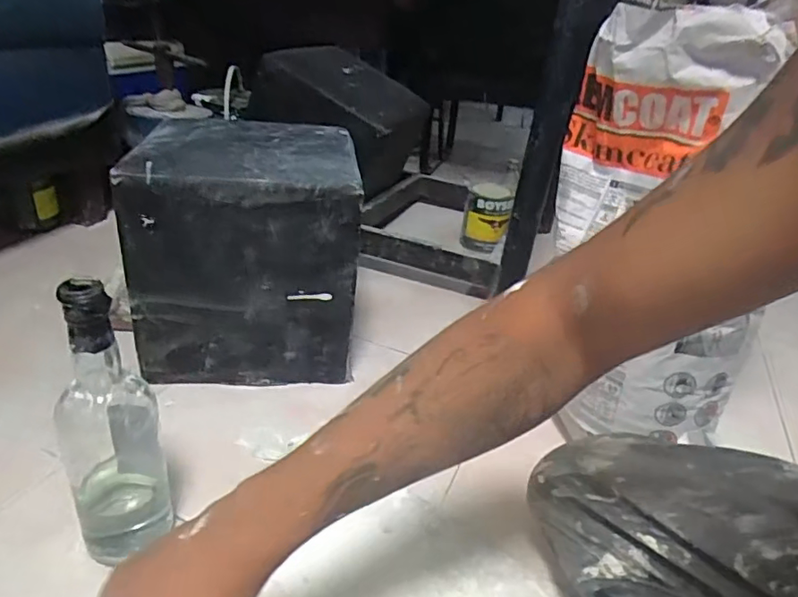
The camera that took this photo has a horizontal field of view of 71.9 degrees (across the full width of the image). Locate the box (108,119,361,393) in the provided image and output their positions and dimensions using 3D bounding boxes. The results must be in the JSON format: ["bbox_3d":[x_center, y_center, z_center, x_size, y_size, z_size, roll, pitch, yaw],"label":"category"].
[{"bbox_3d":[-0.211,-0.070,0.797,0.277,0.311,0.255,1,30,-10],"label":"box"}]

